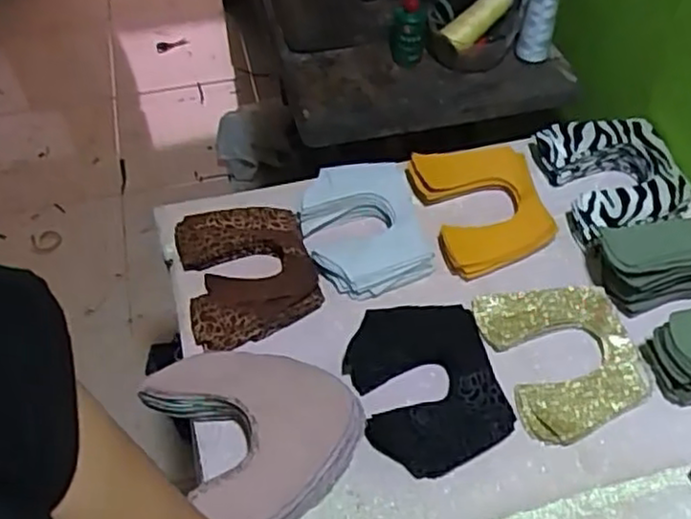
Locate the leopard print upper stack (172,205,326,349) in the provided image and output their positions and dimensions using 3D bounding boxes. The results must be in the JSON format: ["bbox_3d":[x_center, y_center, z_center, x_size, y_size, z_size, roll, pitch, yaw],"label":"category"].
[{"bbox_3d":[-0.102,0.009,0.737,0.130,0.021,0.153,-14,52,-8],"label":"leopard print upper stack"}]

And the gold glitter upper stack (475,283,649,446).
[{"bbox_3d":[0.210,0.089,0.681,0.132,0.018,0.162,-13,52,-7],"label":"gold glitter upper stack"}]

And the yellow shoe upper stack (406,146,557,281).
[{"bbox_3d":[0.152,-0.058,0.785,0.130,0.037,0.157,-15,52,-9],"label":"yellow shoe upper stack"}]

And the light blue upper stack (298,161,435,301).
[{"bbox_3d":[0.020,-0.035,0.767,0.129,0.042,0.156,-11,52,-6],"label":"light blue upper stack"}]

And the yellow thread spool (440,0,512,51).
[{"bbox_3d":[0.177,-0.320,0.940,0.108,0.041,0.031,-41,59,-6],"label":"yellow thread spool"}]

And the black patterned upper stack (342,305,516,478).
[{"bbox_3d":[0.073,0.112,0.656,0.128,0.039,0.157,-13,52,-7],"label":"black patterned upper stack"}]

